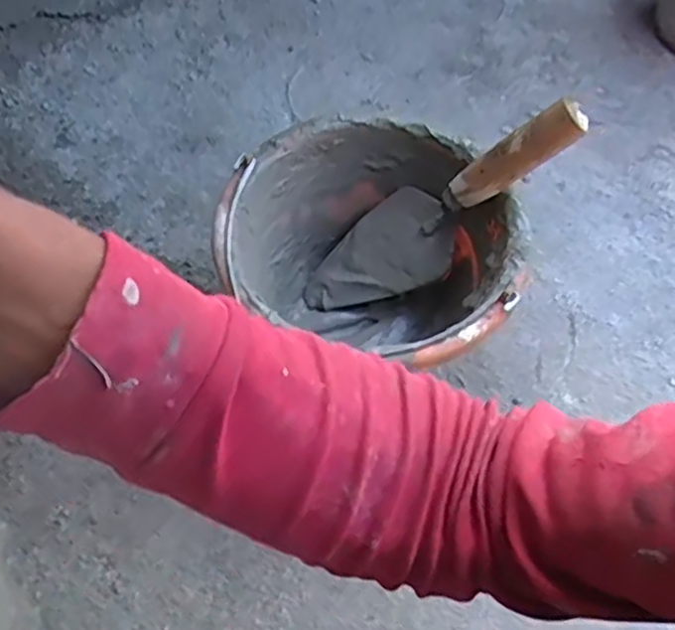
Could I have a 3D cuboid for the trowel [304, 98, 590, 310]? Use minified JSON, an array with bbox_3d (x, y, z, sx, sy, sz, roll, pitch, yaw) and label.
[{"bbox_3d":[0.089,-0.093,0.651,0.064,0.304,0.082,19,53,-32],"label":"trowel"}]

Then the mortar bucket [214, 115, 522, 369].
[{"bbox_3d":[0.021,-0.032,0.650,0.233,0.163,0.231,2,59,-3],"label":"mortar bucket"}]

